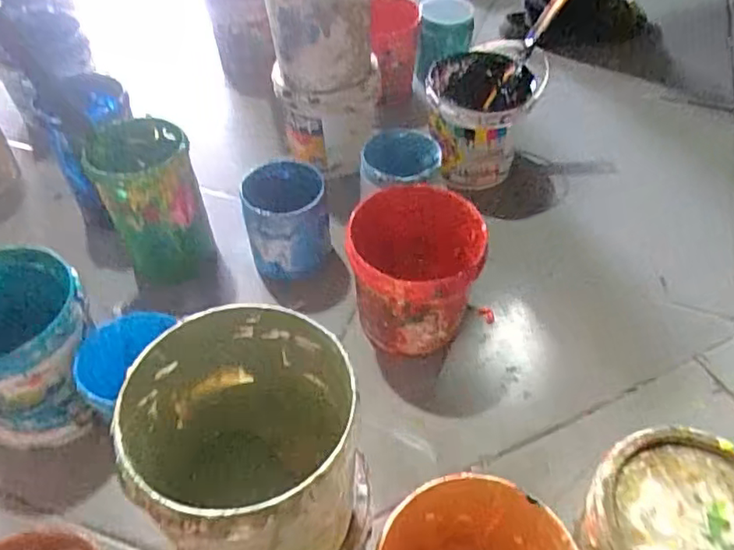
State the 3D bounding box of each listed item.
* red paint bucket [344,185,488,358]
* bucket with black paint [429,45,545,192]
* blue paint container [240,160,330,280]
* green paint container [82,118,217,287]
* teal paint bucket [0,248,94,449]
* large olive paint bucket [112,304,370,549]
[{"bbox_3d":[0.049,0.003,0.593,0.116,0.129,0.123,7,50,6],"label":"red paint bucket"},{"bbox_3d":[0.138,-0.195,0.752,0.125,0.117,0.133,12,50,10],"label":"bucket with black paint"},{"bbox_3d":[-0.087,-0.060,0.648,0.082,0.091,0.091,-11,50,-9],"label":"blue paint container"},{"bbox_3d":[-0.223,-0.075,0.635,0.089,0.150,0.107,-19,52,-15],"label":"green paint container"},{"bbox_3d":[-0.297,0.068,0.532,0.122,0.134,0.118,0,49,0],"label":"teal paint bucket"},{"bbox_3d":[-0.059,0.105,0.334,0.114,0.137,0.119,0,49,0],"label":"large olive paint bucket"}]

